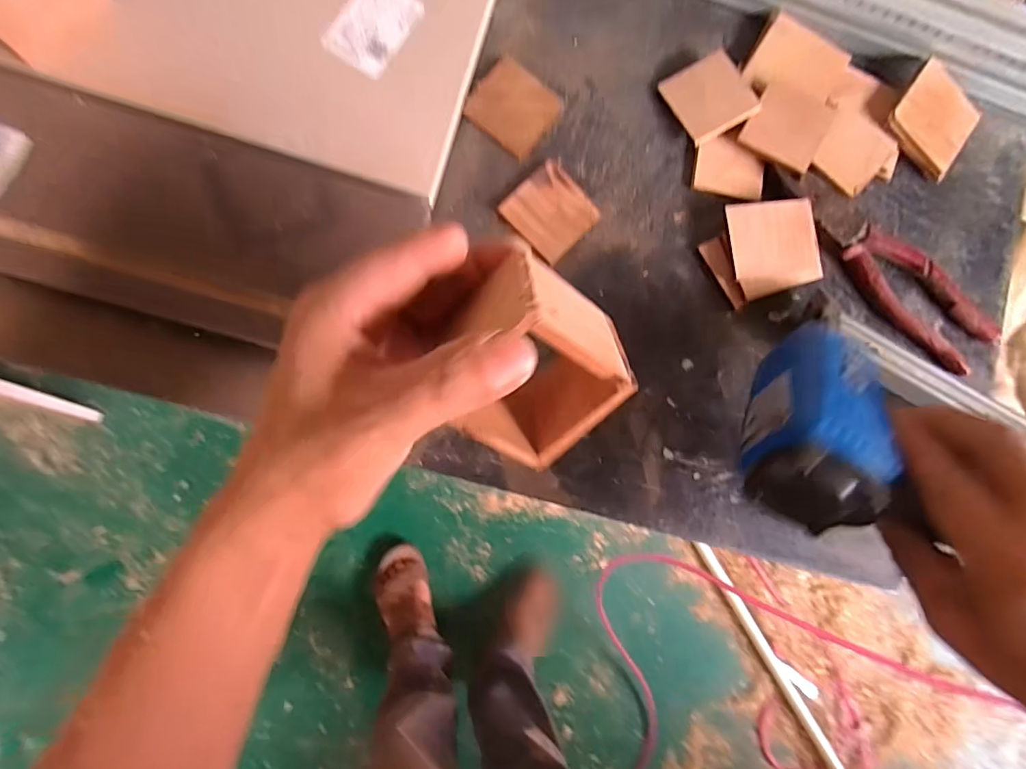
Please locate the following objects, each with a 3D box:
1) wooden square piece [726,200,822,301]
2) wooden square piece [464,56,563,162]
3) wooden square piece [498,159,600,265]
[{"bbox_3d":[0.177,-0.093,0.355,0.060,0.006,0.062,-11,90,-4],"label":"wooden square piece"},{"bbox_3d":[0.001,-0.186,0.354,0.052,0.006,0.055,35,82,-3],"label":"wooden square piece"},{"bbox_3d":[0.025,-0.115,0.350,0.052,0.004,0.053,45,81,-2],"label":"wooden square piece"}]

